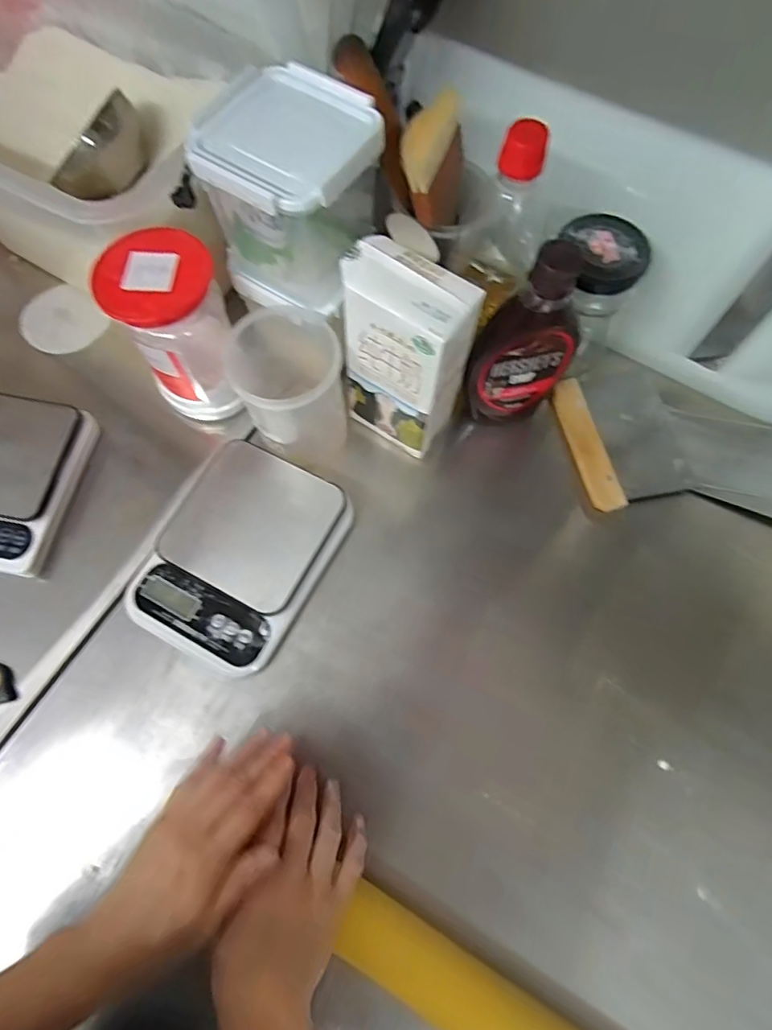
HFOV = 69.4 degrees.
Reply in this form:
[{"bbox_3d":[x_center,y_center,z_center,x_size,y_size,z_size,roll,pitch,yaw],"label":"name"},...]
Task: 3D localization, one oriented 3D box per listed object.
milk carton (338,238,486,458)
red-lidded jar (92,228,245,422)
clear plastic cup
[{"bbox_3d":[0.017,-0.137,0.502,0.104,0.190,0.059,34,71,11],"label":"milk carton"},{"bbox_3d":[-0.191,-0.168,0.526,0.090,0.159,0.087,0,70,0],"label":"red-lidded jar"},{"bbox_3d":[-0.088,-0.120,0.535,0.090,0.134,0.101,-30,73,-11],"label":"clear plastic cup"}]

